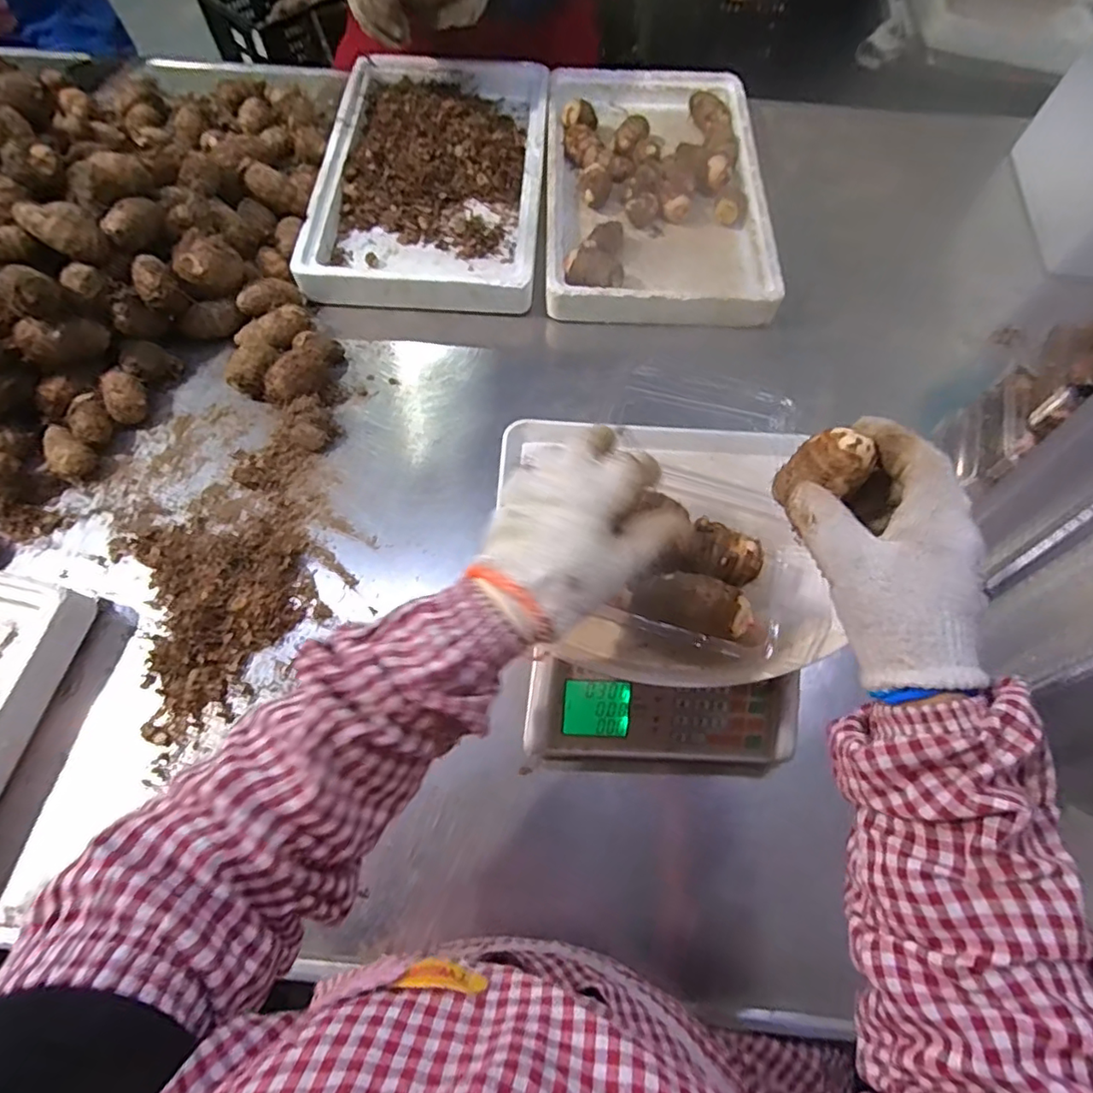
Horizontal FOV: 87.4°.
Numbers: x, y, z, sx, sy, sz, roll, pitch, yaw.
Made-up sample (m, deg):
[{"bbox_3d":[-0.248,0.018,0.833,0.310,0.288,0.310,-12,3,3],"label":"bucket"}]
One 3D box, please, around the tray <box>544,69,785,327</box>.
[{"bbox_3d":[0.156,-0.527,0.811,0.312,0.049,0.514,1,66,-1],"label":"tray"}]

